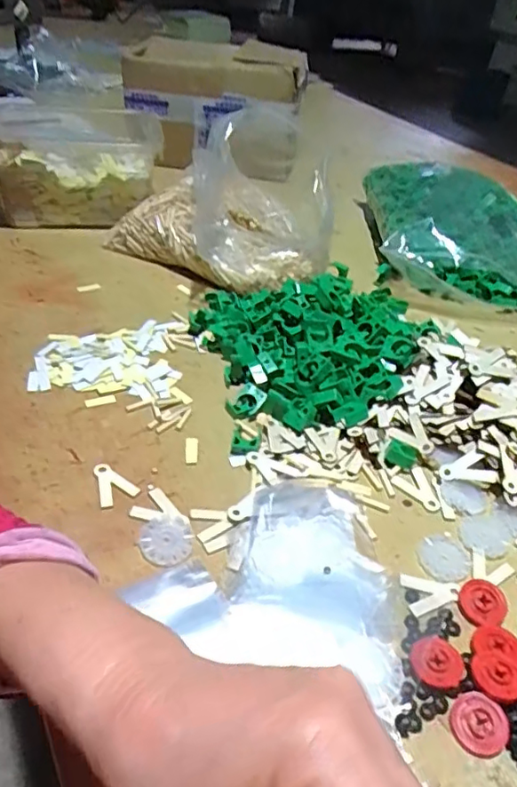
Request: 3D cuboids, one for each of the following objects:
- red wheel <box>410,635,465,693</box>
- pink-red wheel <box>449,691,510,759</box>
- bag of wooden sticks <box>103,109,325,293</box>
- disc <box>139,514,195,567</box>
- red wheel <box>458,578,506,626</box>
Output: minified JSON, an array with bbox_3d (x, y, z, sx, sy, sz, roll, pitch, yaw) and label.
[{"bbox_3d":[0.114,0.172,0.367,0.032,0.006,0.034,5,39,-4],"label":"red wheel"},{"bbox_3d":[0.133,0.197,0.344,0.033,0.007,0.033,1,40,-1],"label":"pink-red wheel"},{"bbox_3d":[-0.040,-0.256,0.736,0.257,0.174,0.176,25,42,20],"label":"bag of wooden sticks"},{"bbox_3d":[-0.068,0.109,0.426,0.039,0.005,0.043,-10,42,-21],"label":"disc"},{"bbox_3d":[0.160,0.148,0.409,0.031,0.006,0.037,22,41,16],"label":"red wheel"}]

